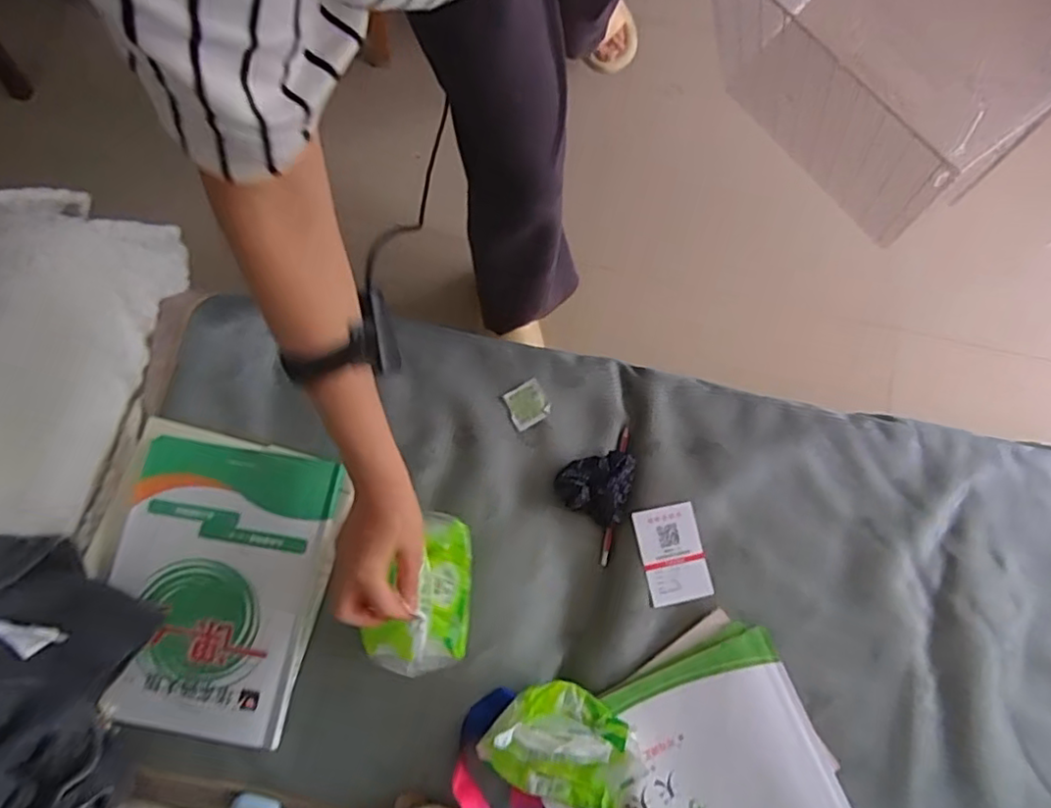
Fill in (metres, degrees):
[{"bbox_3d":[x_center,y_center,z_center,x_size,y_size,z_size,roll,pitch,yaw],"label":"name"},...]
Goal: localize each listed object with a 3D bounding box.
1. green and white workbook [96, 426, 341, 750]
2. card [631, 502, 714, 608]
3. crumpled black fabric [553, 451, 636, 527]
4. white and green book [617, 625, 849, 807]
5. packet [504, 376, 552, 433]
[{"bbox_3d":[-0.328,0.185,0.656,0.213,0.012,0.286,9,71,2],"label":"green and white workbook"},{"bbox_3d":[0.159,0.162,0.681,0.068,0.004,0.100,-9,74,-7],"label":"card"},{"bbox_3d":[0.079,0.085,0.700,0.079,0.018,0.080,23,72,7],"label":"crumpled black fabric"},{"bbox_3d":[0.209,0.391,0.613,0.193,0.018,0.247,-23,78,-6],"label":"white and green book"},{"bbox_3d":[0.002,0.000,0.740,0.048,0.005,0.051,-25,73,-10],"label":"packet"}]

